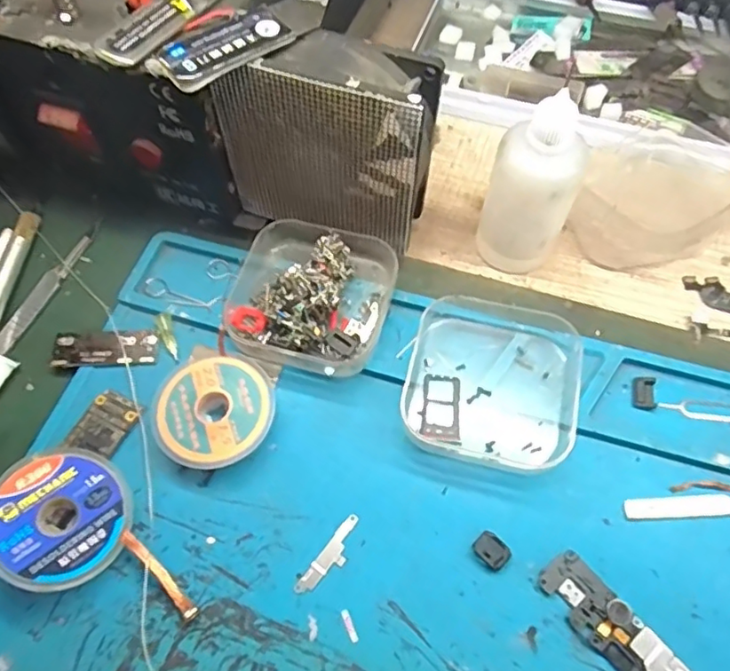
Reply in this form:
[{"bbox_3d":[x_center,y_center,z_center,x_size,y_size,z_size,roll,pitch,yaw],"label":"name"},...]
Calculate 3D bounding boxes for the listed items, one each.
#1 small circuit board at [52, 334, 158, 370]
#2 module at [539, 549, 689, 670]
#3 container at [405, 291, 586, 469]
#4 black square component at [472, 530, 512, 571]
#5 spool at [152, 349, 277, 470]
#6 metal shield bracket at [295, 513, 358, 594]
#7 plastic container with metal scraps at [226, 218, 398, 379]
[{"bbox_3d":[-0.108,0.006,0.240,0.042,0.005,0.015,-3,62,0],"label":"small circuit board"},{"bbox_3d":[0.085,0.100,0.186,0.017,0.005,0.065,-37,67,-16],"label":"module"},{"bbox_3d":[0.050,0.018,0.224,0.065,0.018,0.061,10,63,7],"label":"container"},{"bbox_3d":[0.045,0.075,0.202,0.012,0.004,0.010,40,70,21],"label":"black square component"},{"bbox_3d":[-0.057,0.030,0.222,0.044,0.015,0.043,-1,62,2],"label":"spool"},{"bbox_3d":[-0.012,0.078,0.202,0.009,0.004,0.031,35,68,19],"label":"metal shield bracket"},{"bbox_3d":[-0.023,-0.018,0.241,0.062,0.024,0.062,13,63,9],"label":"plastic container with metal scraps"}]

